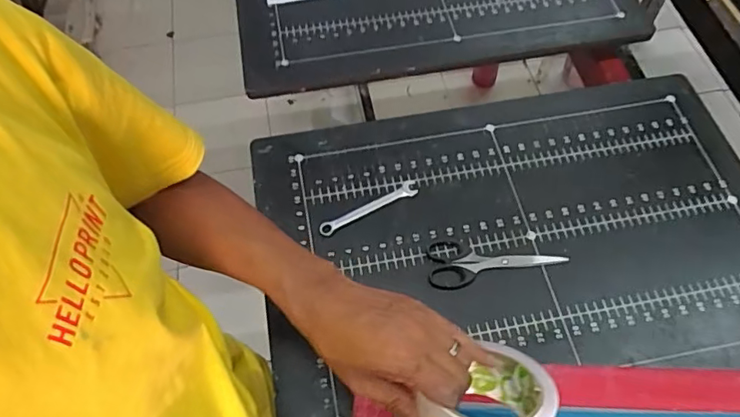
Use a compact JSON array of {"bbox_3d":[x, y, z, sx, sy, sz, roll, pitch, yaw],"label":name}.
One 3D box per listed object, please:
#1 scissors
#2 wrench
[{"bbox_3d":[0.139,0.060,0.598,0.148,0.004,0.056,-3,60,-2],"label":"scissors"},{"bbox_3d":[0.000,-0.001,0.636,0.126,0.010,0.020,-28,64,-15],"label":"wrench"}]

